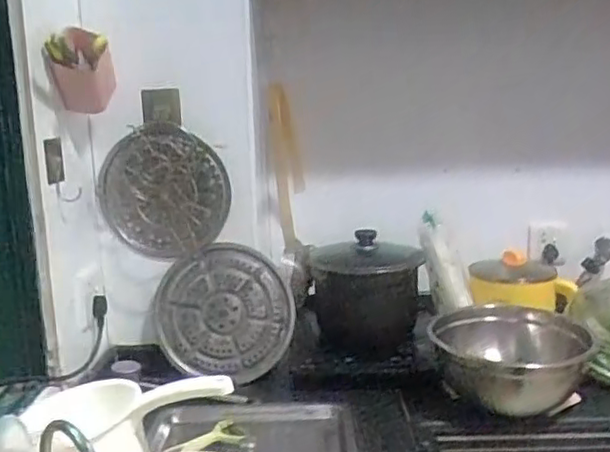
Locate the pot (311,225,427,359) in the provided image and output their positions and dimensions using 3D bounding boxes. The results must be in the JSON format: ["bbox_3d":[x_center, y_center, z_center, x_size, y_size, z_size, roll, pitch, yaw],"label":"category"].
[{"bbox_3d":[0.119,0.111,1.218,0.203,0.198,0.198,-1,10,1],"label":"pot"}]

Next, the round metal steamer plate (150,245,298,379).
[{"bbox_3d":[-0.138,0.148,1.116,0.234,0.224,0.028,12,0,-6],"label":"round metal steamer plate"}]

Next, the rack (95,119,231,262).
[{"bbox_3d":[-0.232,-0.048,1.060,0.209,0.221,0.029,33,13,-30],"label":"rack"}]

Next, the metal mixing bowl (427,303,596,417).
[{"bbox_3d":[0.317,0.207,0.999,0.229,0.110,0.230,-1,10,0],"label":"metal mixing bowl"}]

